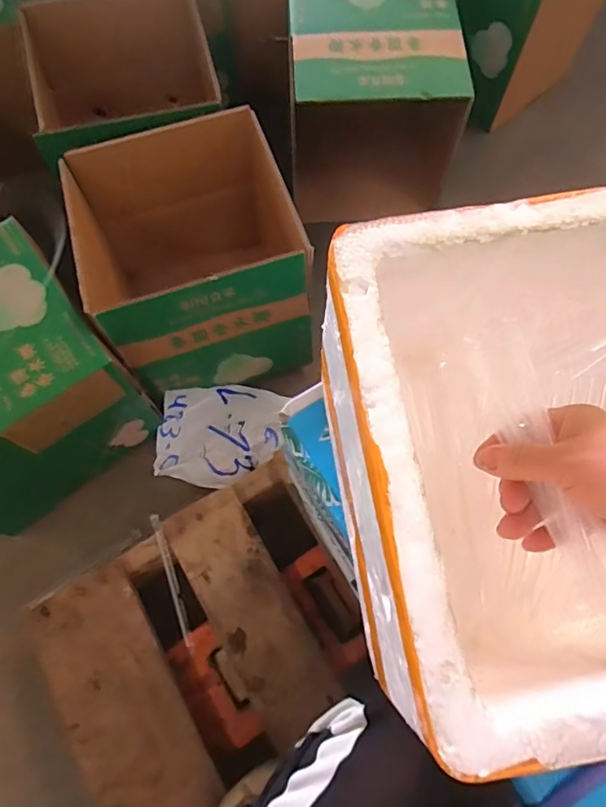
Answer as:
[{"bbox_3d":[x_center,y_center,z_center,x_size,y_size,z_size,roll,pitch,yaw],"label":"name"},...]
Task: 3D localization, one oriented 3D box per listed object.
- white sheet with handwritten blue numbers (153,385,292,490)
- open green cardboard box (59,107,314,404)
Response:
[{"bbox_3d":[-0.135,0.049,0.854,0.201,0.054,0.168,9,71,4],"label":"white sheet with handwritten blue numbers"},{"bbox_3d":[-0.162,-0.214,0.816,0.279,0.304,0.320,-15,71,-5],"label":"open green cardboard box"}]

